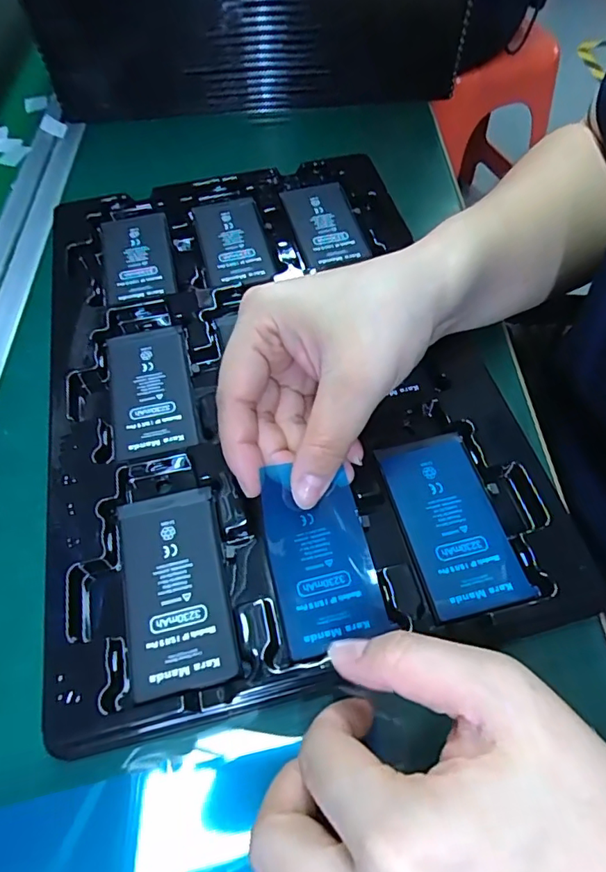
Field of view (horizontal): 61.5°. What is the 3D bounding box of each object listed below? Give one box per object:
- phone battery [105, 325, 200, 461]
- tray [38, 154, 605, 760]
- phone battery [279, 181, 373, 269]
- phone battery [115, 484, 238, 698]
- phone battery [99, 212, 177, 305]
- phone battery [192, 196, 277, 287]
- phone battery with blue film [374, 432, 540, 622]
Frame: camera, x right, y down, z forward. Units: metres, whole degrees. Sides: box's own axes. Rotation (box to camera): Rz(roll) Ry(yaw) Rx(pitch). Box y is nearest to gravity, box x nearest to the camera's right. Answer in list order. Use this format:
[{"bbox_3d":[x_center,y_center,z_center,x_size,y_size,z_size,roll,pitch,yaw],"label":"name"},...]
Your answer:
[{"bbox_3d":[-0.083,-0.026,0.276,0.042,0.004,0.083,-13,60,-6],"label":"phone battery"},{"bbox_3d":[-0.024,-0.042,0.283,0.227,0.018,0.328,-13,60,-5],"label":"tray"},{"bbox_3d":[0.014,-0.144,0.343,0.042,0.005,0.079,-14,60,-6],"label":"phone battery"},{"bbox_3d":[-0.056,0.063,0.219,0.043,0.004,0.085,-13,60,-6],"label":"phone battery"},{"bbox_3d":[-0.109,-0.118,0.330,0.045,0.004,0.087,-13,60,-6],"label":"phone battery"},{"bbox_3d":[-0.046,-0.130,0.337,0.043,0.005,0.081,-14,60,-6],"label":"phone battery"},{"bbox_3d":[0.067,0.037,0.233,0.044,0.004,0.083,-13,60,-5],"label":"phone battery with blue film"}]

